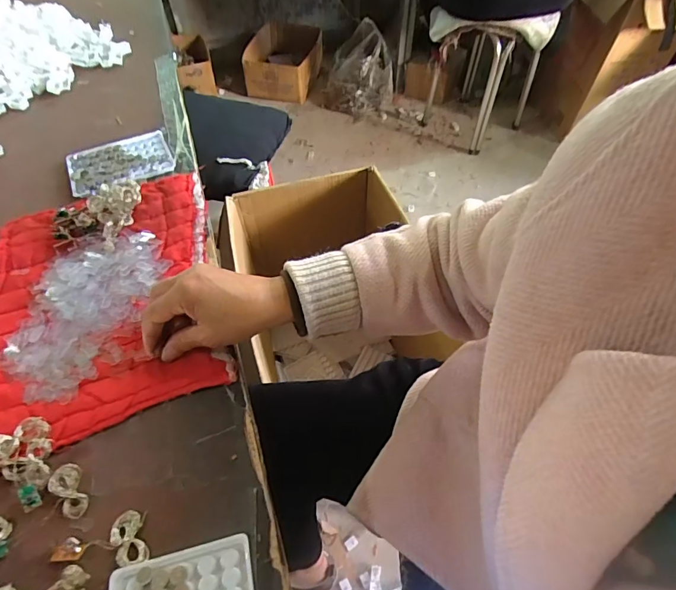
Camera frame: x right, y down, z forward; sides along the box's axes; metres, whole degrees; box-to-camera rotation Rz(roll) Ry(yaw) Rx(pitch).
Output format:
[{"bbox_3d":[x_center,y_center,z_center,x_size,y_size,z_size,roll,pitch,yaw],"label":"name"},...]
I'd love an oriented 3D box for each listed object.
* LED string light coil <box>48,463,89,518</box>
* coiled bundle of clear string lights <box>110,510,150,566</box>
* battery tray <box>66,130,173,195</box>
[{"bbox_3d":[-0.209,0.153,0.325,0.022,0.005,0.041,-27,75,-19],"label":"LED string light coil"},{"bbox_3d":[-0.154,0.179,0.309,0.024,0.006,0.037,-15,55,-11],"label":"coiled bundle of clear string lights"},{"bbox_3d":[-0.292,-0.179,0.563,0.131,0.016,0.099,-27,58,-19],"label":"battery tray"}]

